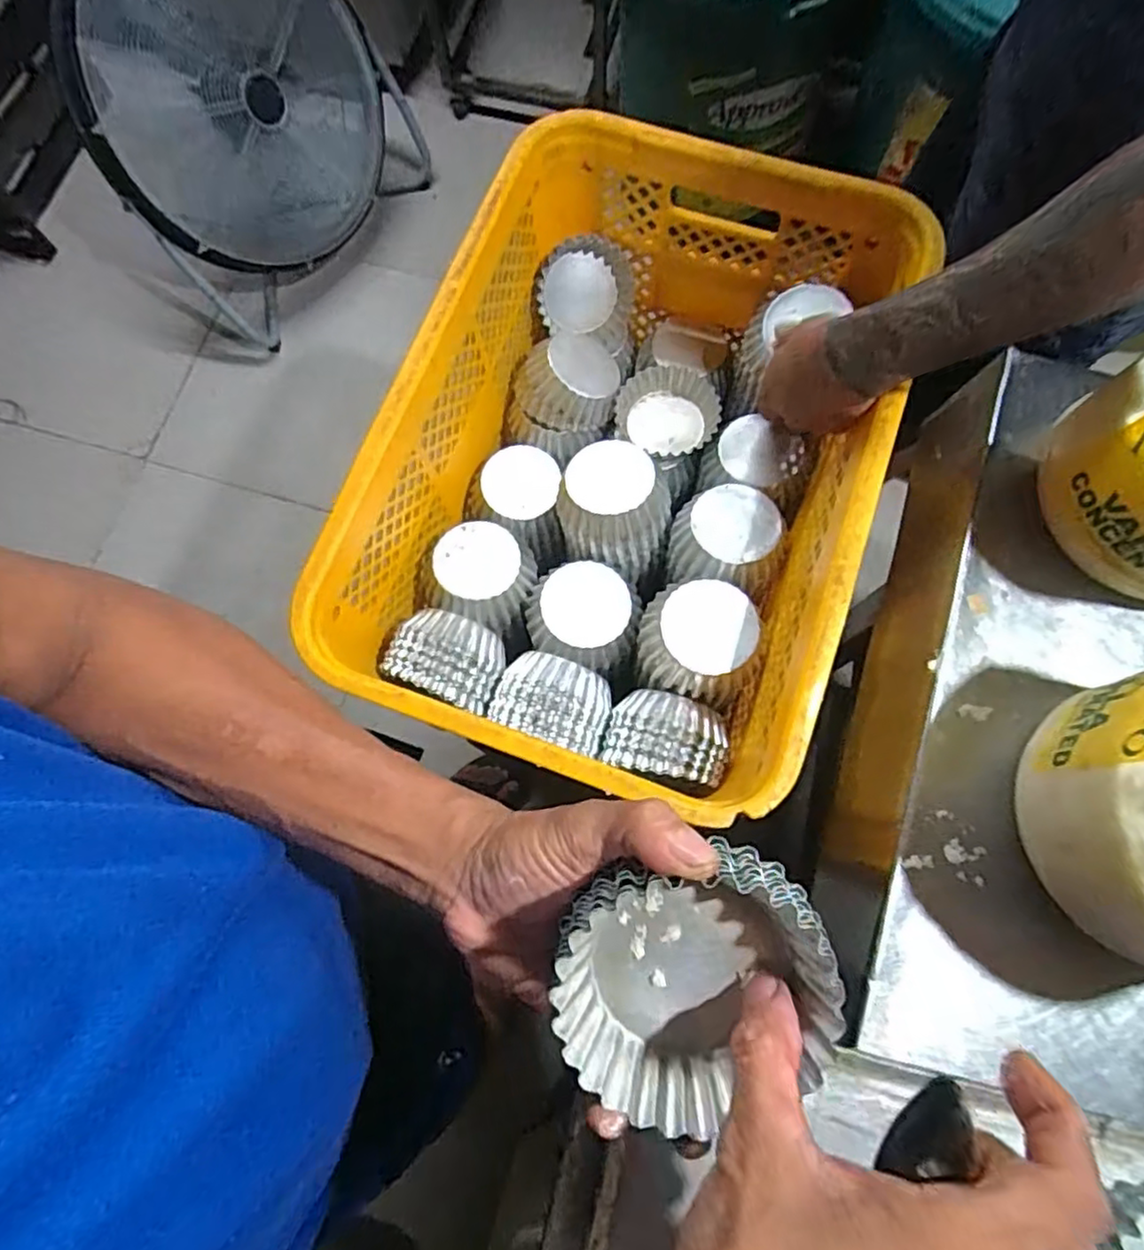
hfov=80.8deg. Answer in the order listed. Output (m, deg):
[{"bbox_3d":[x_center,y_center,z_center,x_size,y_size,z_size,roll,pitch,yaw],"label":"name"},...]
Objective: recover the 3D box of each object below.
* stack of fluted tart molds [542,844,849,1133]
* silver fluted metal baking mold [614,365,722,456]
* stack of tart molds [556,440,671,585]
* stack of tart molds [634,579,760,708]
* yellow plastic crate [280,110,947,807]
[{"bbox_3d":[0.042,0.136,0.261,0.102,0.046,0.093,-32,96,3],"label":"stack of fluted tart molds"},{"bbox_3d":[0.097,-0.211,0.666,0.095,0.032,0.085,28,78,8],"label":"silver fluted metal baking mold"},{"bbox_3d":[0.039,-0.105,0.605,0.099,0.083,0.101,13,76,5],"label":"stack of tart molds"},{"bbox_3d":[0.100,0.014,0.543,0.097,0.052,0.095,-8,76,0],"label":"stack of tart molds"},{"bbox_3d":[0.055,-0.144,0.578,0.351,0.191,0.492,19,77,6],"label":"yellow plastic crate"}]

